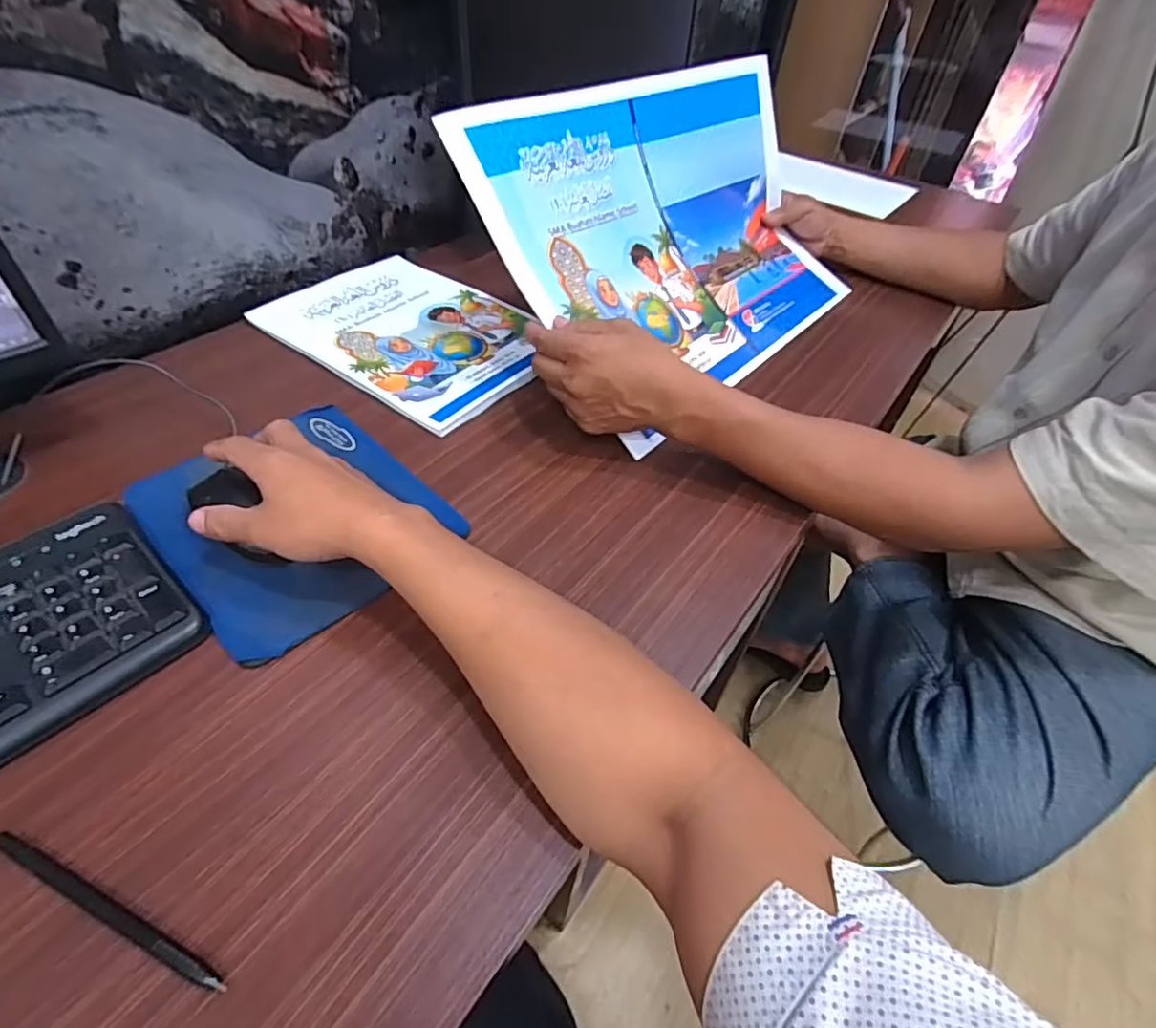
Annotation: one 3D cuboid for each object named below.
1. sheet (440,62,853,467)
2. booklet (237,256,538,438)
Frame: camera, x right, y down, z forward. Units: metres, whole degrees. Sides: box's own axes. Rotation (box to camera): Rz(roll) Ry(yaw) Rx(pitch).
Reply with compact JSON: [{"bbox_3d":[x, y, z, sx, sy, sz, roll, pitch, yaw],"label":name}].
[{"bbox_3d":[0.120,-0.306,0.624,0.475,0.055,0.317,-39,104,-34],"label":"sheet"},{"bbox_3d":[-0.176,-0.199,0.621,0.303,0.011,0.210,31,52,22],"label":"booklet"}]

